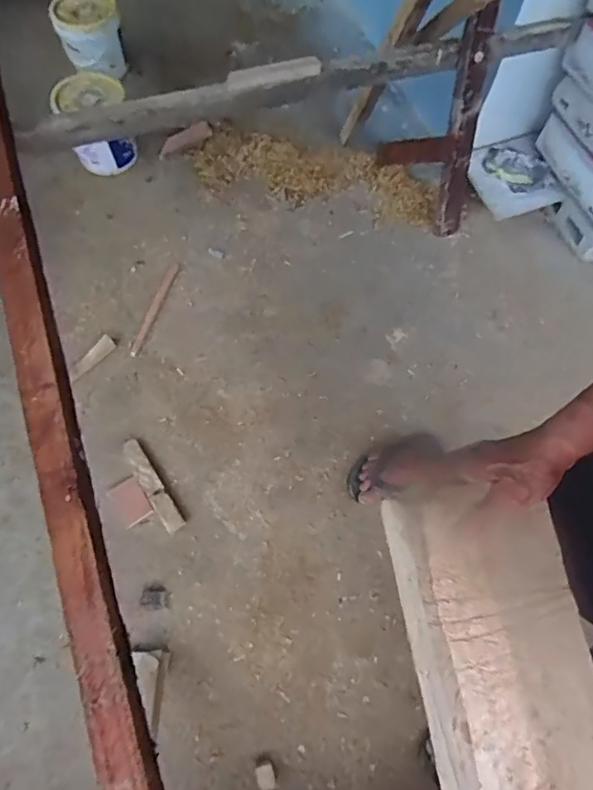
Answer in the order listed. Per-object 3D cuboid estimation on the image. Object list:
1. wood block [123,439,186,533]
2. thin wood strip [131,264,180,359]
[{"bbox_3d":[-0.327,0.201,1.154,0.044,0.018,0.236,-32,73,-13],"label":"wood block"},{"bbox_3d":[-0.370,-0.229,1.340,0.026,0.010,0.283,18,70,6],"label":"thin wood strip"}]

